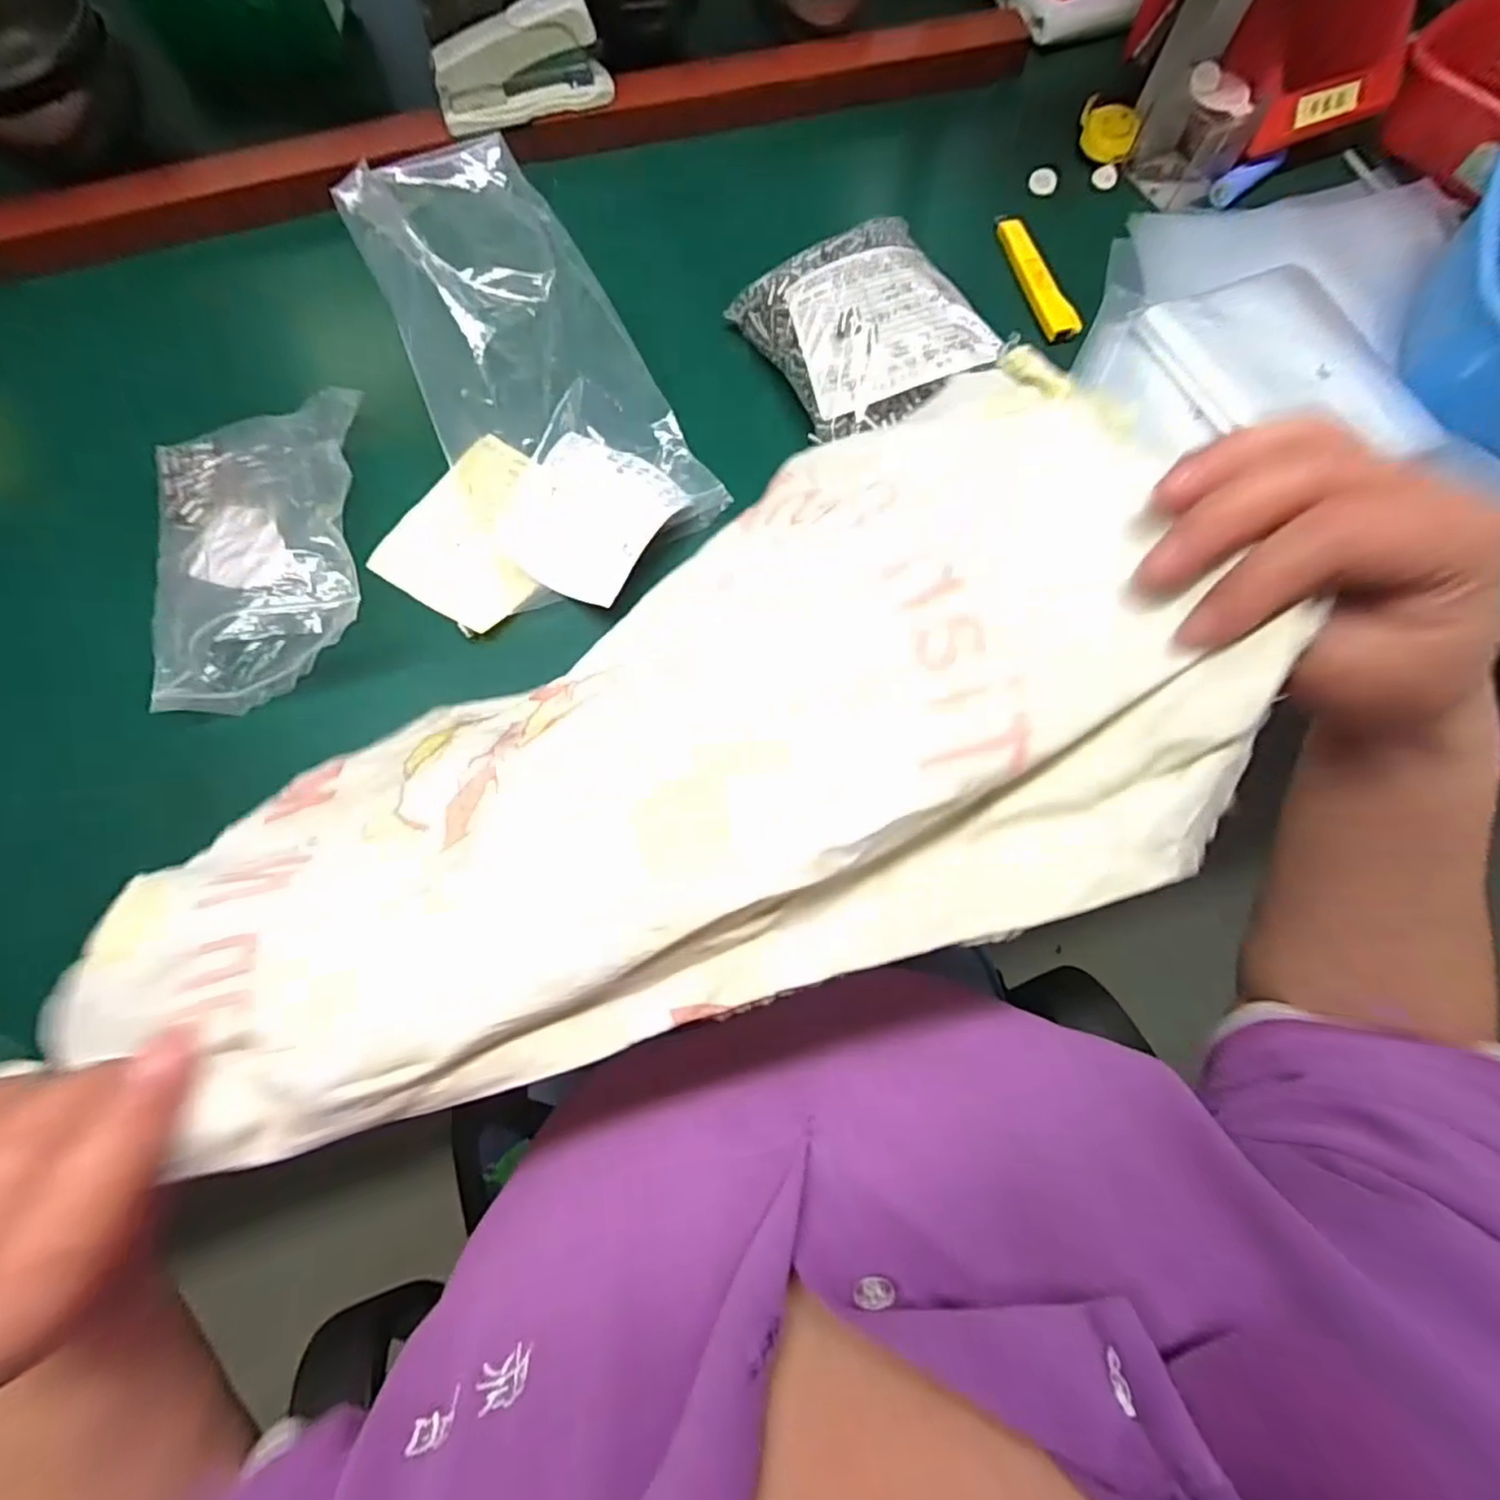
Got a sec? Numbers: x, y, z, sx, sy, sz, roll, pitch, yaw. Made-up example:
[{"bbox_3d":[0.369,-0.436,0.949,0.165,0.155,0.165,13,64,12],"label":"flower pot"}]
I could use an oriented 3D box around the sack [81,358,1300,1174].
[{"bbox_3d":[-0.028,-0.005,0.250,0.453,0.087,0.225,-25,37,-1],"label":"sack"}]

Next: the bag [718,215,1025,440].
[{"bbox_3d":[0.074,-0.272,0.416,0.123,0.055,0.140,-23,76,-8],"label":"bag"}]

